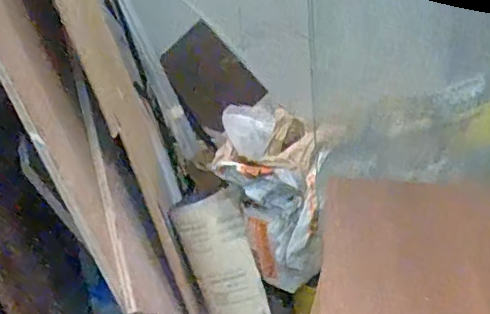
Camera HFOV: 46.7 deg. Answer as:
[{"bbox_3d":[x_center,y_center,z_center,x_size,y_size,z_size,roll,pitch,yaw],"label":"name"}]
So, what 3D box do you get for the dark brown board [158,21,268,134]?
[{"bbox_3d":[-0.100,-0.231,1.667,0.221,0.284,0.018,-47,13,-25],"label":"dark brown board"}]

